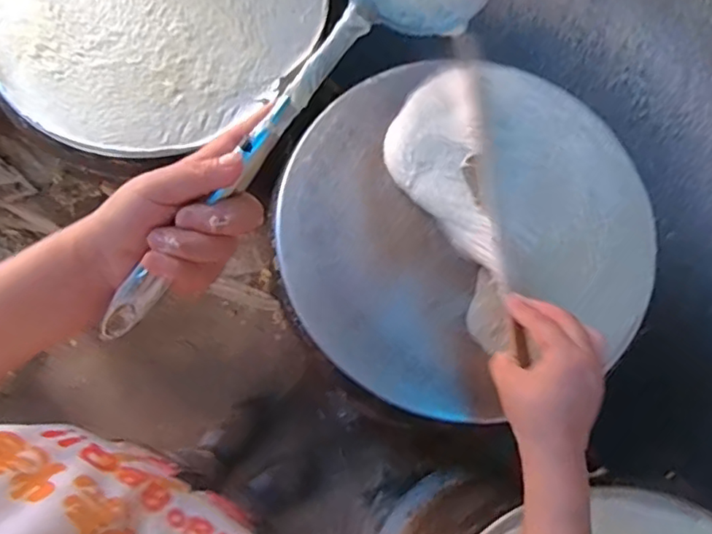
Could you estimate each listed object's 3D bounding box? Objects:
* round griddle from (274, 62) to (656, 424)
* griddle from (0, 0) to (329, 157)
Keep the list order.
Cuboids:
[{"bbox_3d":[0.108,-0.047,0.568,0.368,0.033,0.340,1,76,-3],"label":"round griddle"},{"bbox_3d":[-0.226,-0.296,0.623,0.348,0.012,0.349,0,77,0],"label":"griddle"}]

